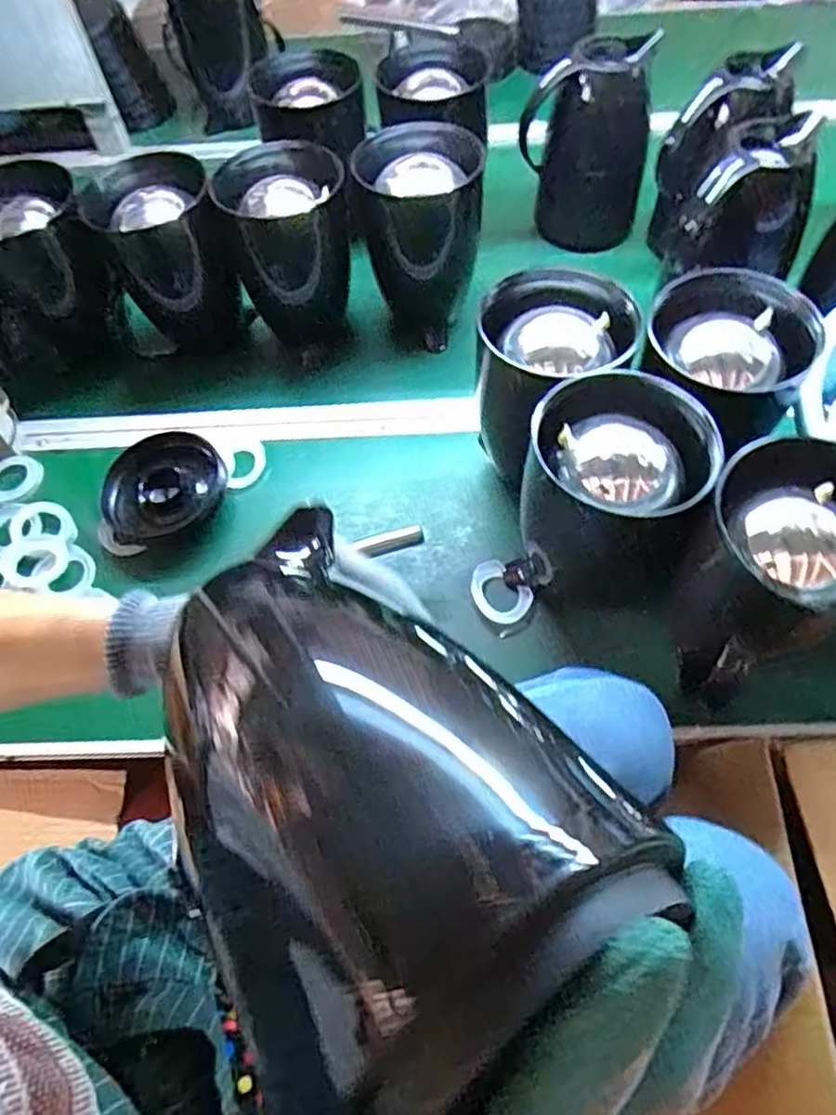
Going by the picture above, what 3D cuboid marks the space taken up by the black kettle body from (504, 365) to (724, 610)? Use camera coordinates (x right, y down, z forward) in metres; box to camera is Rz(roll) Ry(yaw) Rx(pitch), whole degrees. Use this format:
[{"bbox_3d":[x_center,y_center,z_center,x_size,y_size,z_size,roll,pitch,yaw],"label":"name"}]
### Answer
[{"bbox_3d":[0.150,-0.033,0.545,0.132,0.180,0.132,14,61,13],"label":"black kettle body"}]

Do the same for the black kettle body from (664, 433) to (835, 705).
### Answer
[{"bbox_3d":[0.255,0.018,0.491,0.139,0.163,0.121,-39,64,-17],"label":"black kettle body"}]

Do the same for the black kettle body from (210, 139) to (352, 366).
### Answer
[{"bbox_3d":[-0.135,-0.333,0.758,0.132,0.202,0.118,-12,59,-3],"label":"black kettle body"}]

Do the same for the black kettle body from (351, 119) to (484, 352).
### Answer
[{"bbox_3d":[0.006,-0.358,0.751,0.130,0.182,0.136,-6,59,1],"label":"black kettle body"}]

